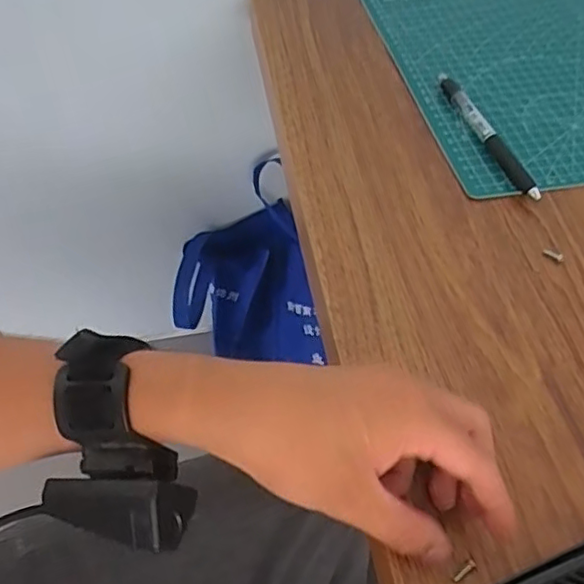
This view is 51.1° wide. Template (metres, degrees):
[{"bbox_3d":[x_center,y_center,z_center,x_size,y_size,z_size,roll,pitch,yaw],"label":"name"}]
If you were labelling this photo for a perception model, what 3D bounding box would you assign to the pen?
[{"bbox_3d":[0.144,-0.121,0.461,0.014,0.013,0.141,-13,57,-13],"label":"pen"}]

